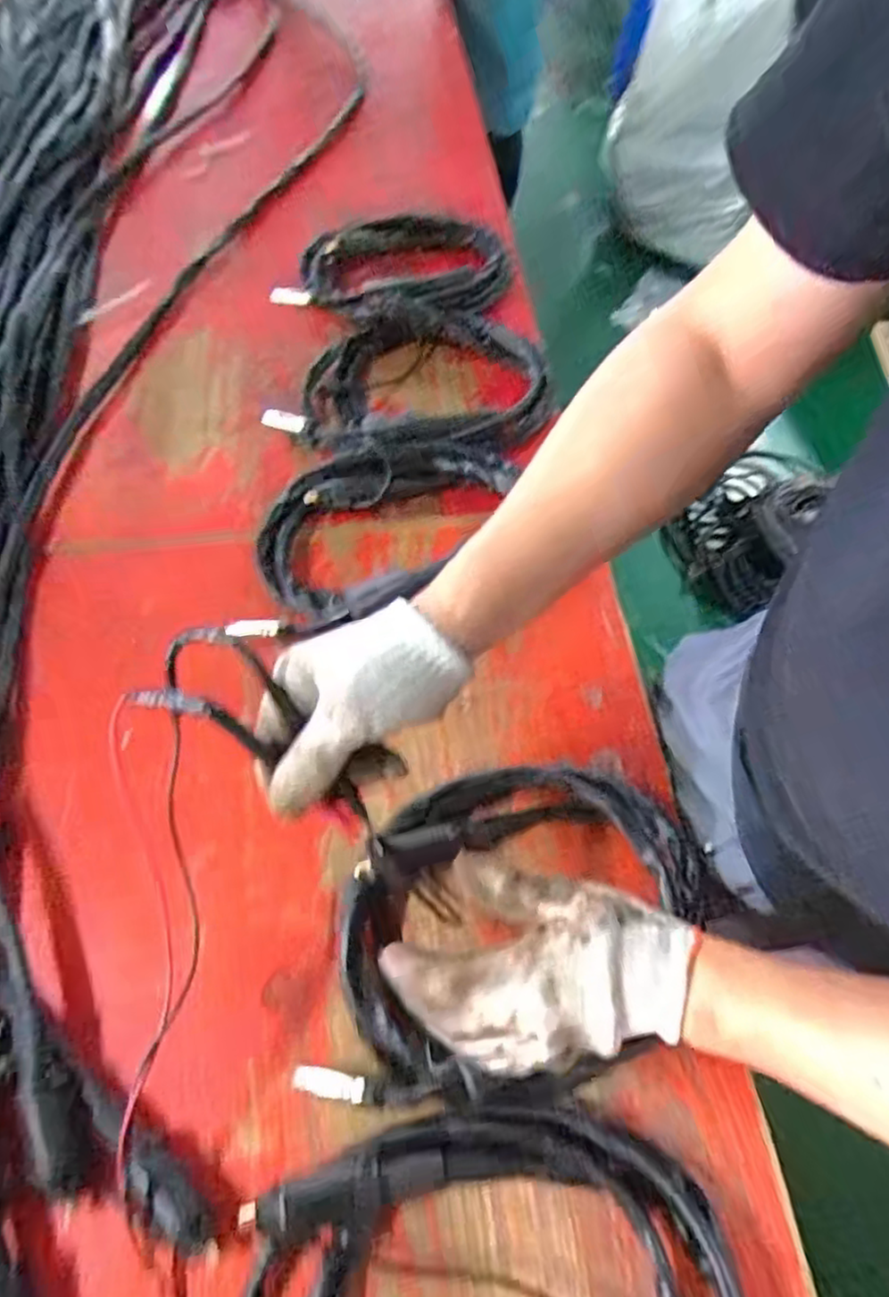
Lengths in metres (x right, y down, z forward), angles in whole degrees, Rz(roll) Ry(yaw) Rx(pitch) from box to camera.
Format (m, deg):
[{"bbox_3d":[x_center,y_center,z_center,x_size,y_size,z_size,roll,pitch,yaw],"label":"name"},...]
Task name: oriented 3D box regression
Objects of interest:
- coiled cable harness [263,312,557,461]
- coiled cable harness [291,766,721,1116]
[{"bbox_3d":[-0.044,-0.332,0.849,0.328,0.034,0.249,-5,61,-2],"label":"coiled cable harness"},{"bbox_3d":[0.057,0.213,0.534,0.280,0.059,0.248,5,59,1],"label":"coiled cable harness"}]

